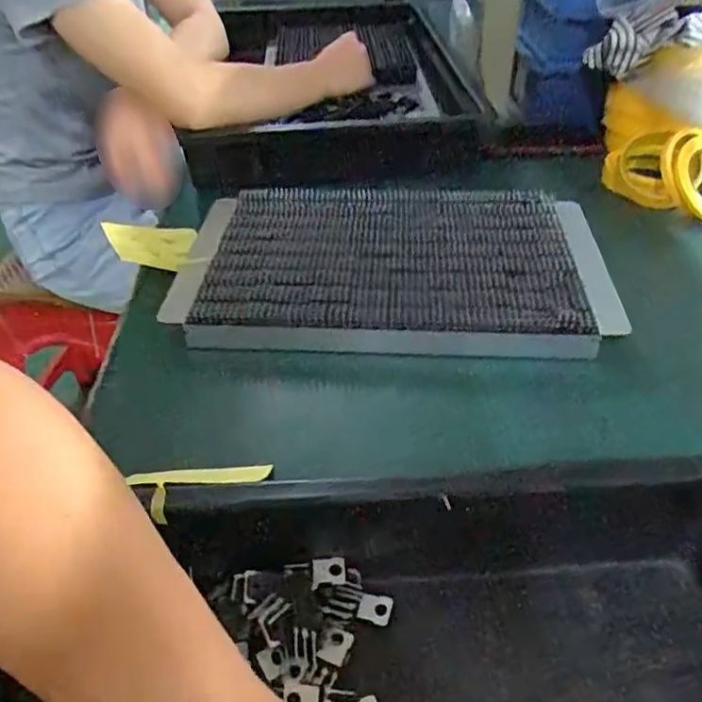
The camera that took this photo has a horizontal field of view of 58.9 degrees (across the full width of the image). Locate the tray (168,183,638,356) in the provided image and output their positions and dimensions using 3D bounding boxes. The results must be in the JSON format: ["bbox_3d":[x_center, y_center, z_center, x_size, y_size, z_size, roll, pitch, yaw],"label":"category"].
[{"bbox_3d":[0.034,-0.080,0.571,0.377,0.039,0.228,0,42,3],"label":"tray"}]

